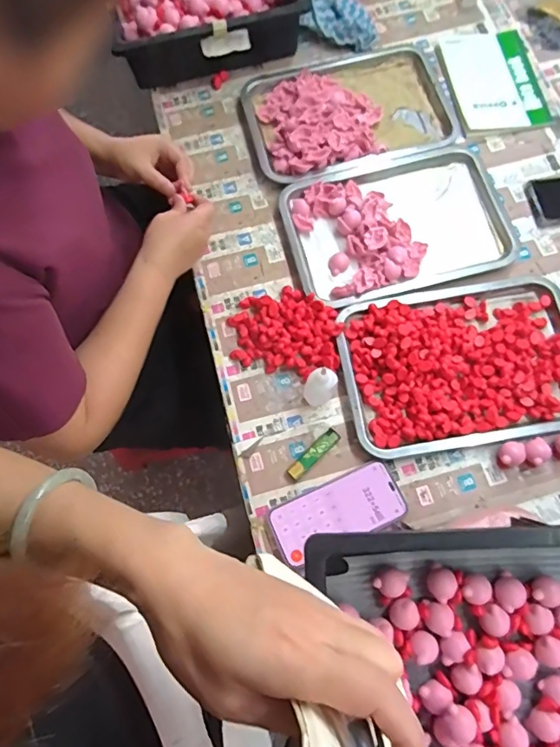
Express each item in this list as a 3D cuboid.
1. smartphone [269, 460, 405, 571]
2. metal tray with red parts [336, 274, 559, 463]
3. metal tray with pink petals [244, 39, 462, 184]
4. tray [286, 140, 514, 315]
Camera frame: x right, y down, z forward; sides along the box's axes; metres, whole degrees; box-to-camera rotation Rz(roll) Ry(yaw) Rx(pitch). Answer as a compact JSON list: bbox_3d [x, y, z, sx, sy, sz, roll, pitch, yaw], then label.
[{"bbox_3d":[0.068,0.168,0.597,0.156,0.014,0.073,-23,71,-7],"label":"smartphone"},{"bbox_3d":[0.243,-0.014,0.646,0.320,0.036,0.218,-11,70,-3],"label":"metal tray with red parts"},{"bbox_3d":[0.114,-0.430,0.787,0.326,0.041,0.234,-13,70,-4],"label":"metal tray with pink petals"},{"bbox_3d":[0.176,-0.222,0.723,0.319,0.029,0.224,-14,70,-4],"label":"tray"}]

